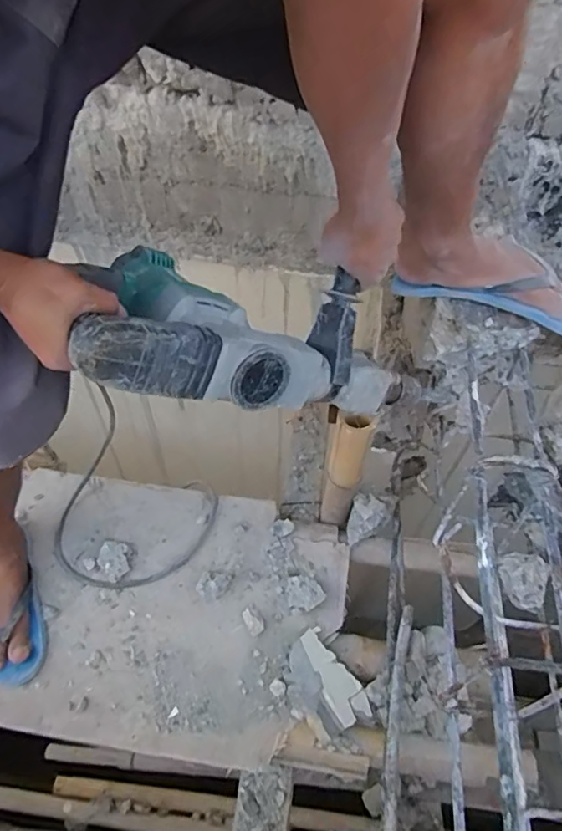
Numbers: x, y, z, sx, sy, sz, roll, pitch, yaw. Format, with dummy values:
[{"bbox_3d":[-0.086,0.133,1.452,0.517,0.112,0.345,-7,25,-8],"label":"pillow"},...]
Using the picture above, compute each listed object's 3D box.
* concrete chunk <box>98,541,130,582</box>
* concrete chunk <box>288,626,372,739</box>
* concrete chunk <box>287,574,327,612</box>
[{"bbox_3d":[-0.275,0.238,0.879,0.051,0.023,0.057,-34,62,-22],"label":"concrete chunk"},{"bbox_3d":[0.063,0.386,0.765,0.086,0.039,0.138,-35,63,-23],"label":"concrete chunk"},{"bbox_3d":[0.034,0.285,0.847,0.053,0.030,0.056,1,55,-1],"label":"concrete chunk"}]

